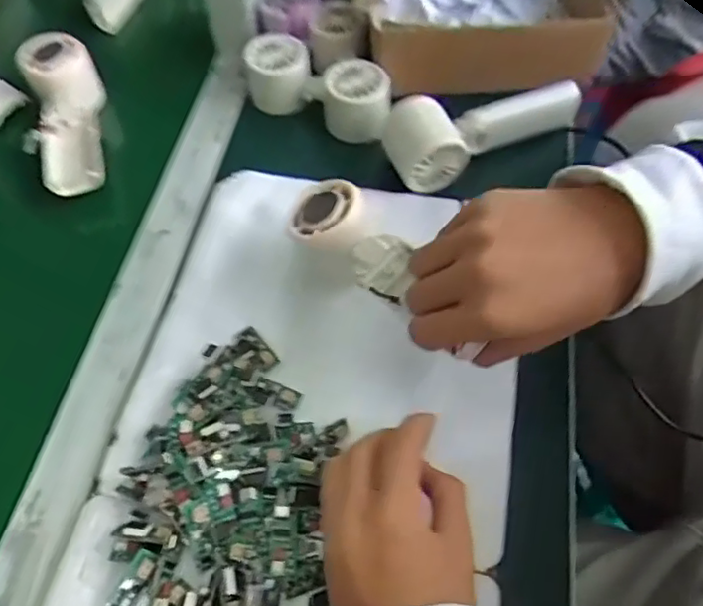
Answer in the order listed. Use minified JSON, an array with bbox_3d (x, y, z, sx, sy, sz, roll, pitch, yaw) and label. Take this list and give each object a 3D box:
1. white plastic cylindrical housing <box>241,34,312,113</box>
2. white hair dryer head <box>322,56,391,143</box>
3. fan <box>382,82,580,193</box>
[{"bbox_3d":[-0.066,-0.212,0.575,0.057,0.048,0.055,-2,57,4],"label":"white plastic cylindrical housing"},{"bbox_3d":[0.004,-0.178,0.552,0.063,0.046,0.057,2,58,6],"label":"white hair dryer head"},{"bbox_3d":[0.109,-0.154,0.523,0.170,0.046,0.065,-26,59,-11],"label":"fan"}]

